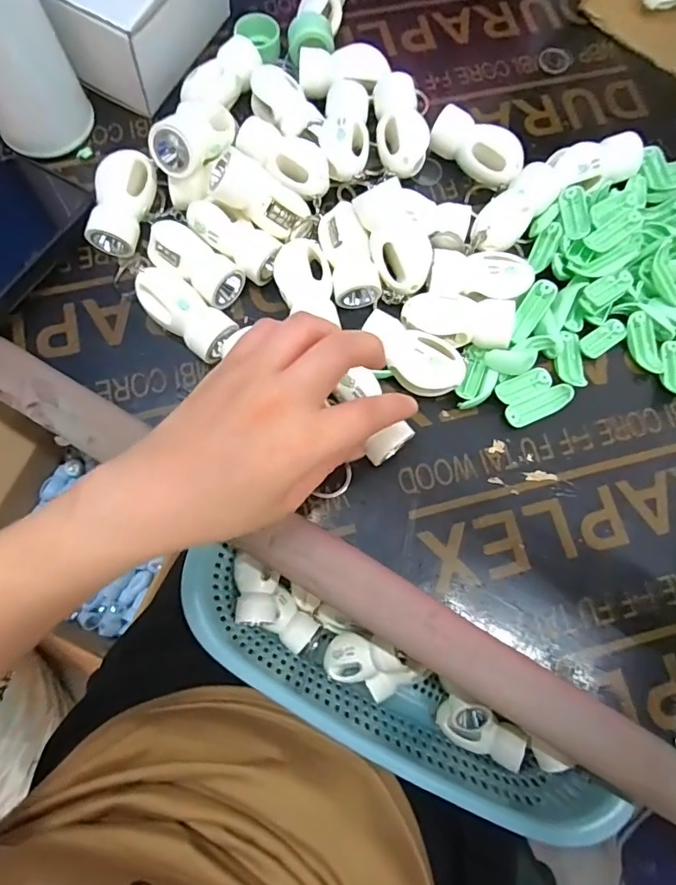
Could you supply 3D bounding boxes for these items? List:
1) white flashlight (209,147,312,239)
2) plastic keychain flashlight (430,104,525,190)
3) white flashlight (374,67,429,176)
[{"bbox_3d":[-0.048,-0.150,0.300,0.061,0.022,0.024,18,70,-38],"label":"white flashlight"},{"bbox_3d":[0.098,-0.204,0.346,0.065,0.026,0.034,32,76,7],"label":"plastic keychain flashlight"},{"bbox_3d":[0.043,-0.220,0.348,0.033,0.028,0.073,-7,75,-4],"label":"white flashlight"}]

